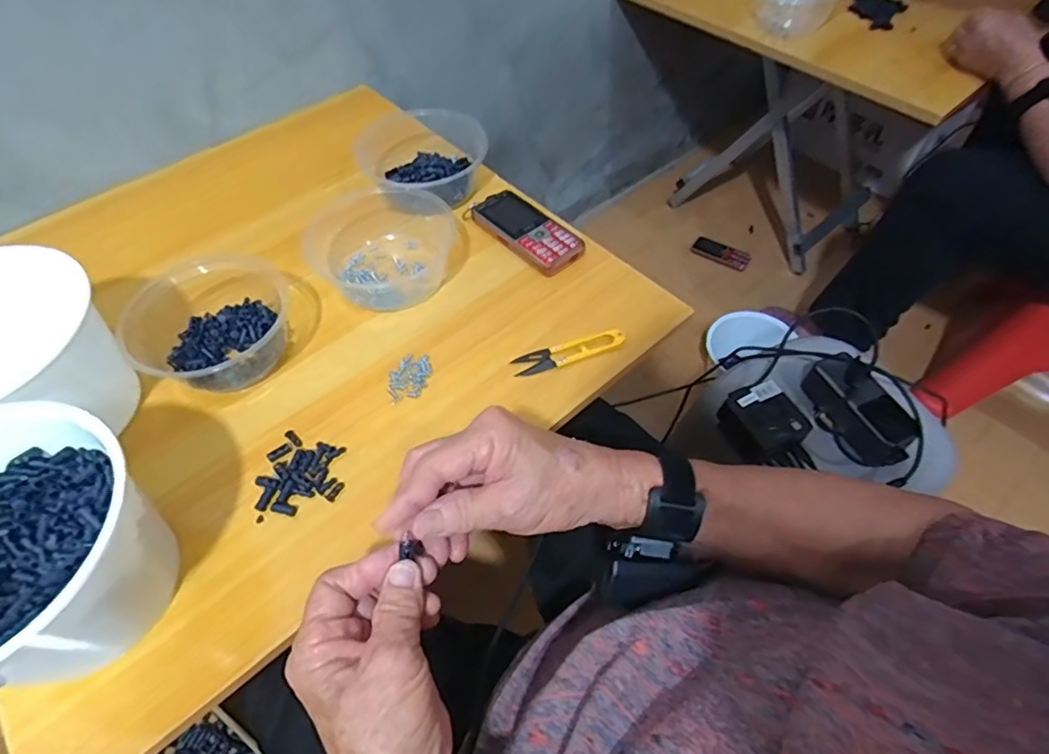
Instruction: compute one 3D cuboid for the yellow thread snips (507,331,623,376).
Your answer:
[{"bbox_3d":[0.041,-0.023,0.511,0.104,0.010,0.024,-16,57,-10],"label":"yellow thread snips"}]

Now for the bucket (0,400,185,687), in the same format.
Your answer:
[{"bbox_3d":[-0.320,0.114,0.358,0.160,0.113,0.164,0,55,0],"label":"bucket"}]

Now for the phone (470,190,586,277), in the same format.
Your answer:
[{"bbox_3d":[0.004,-0.159,0.603,0.065,0.015,0.133,-36,62,-22],"label":"phone"}]

